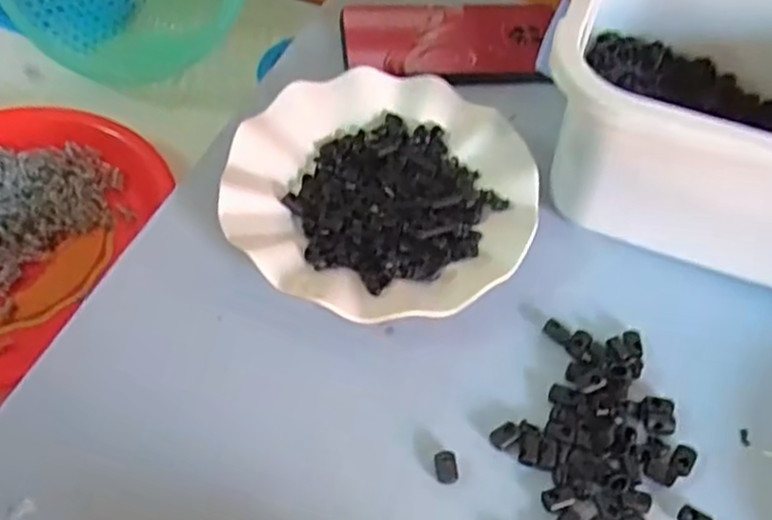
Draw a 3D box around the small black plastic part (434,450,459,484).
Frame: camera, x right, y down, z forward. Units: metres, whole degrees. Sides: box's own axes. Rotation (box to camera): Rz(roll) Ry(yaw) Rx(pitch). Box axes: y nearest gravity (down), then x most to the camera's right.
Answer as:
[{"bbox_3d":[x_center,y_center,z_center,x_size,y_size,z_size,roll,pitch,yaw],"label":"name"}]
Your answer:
[{"bbox_3d":[0.031,0.103,0.369,0.011,0.004,0.016,-5,56,-4],"label":"small black plastic part"}]

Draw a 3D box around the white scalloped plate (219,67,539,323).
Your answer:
[{"bbox_3d":[-0.005,-0.041,0.455,0.177,0.029,0.178,0,56,-1],"label":"white scalloped plate"}]

